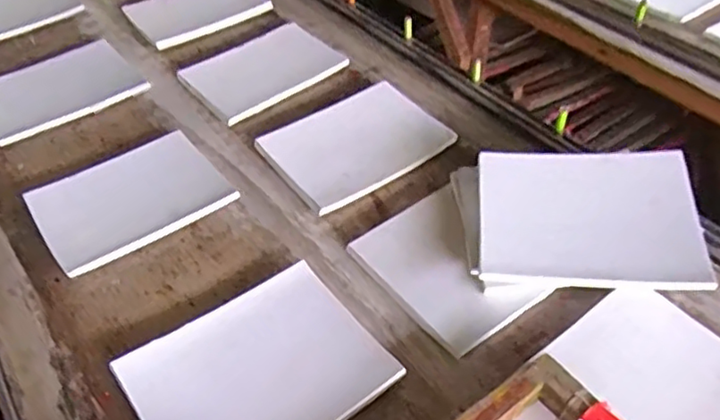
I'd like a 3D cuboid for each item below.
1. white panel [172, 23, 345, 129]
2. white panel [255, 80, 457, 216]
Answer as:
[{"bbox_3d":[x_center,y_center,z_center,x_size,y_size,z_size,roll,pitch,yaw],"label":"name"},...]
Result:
[{"bbox_3d":[-0.190,-0.267,1.202,0.260,0.023,0.204,-33,53,-22],"label":"white panel"},{"bbox_3d":[-0.016,-0.111,1.040,0.259,0.027,0.218,-30,52,-20],"label":"white panel"}]

